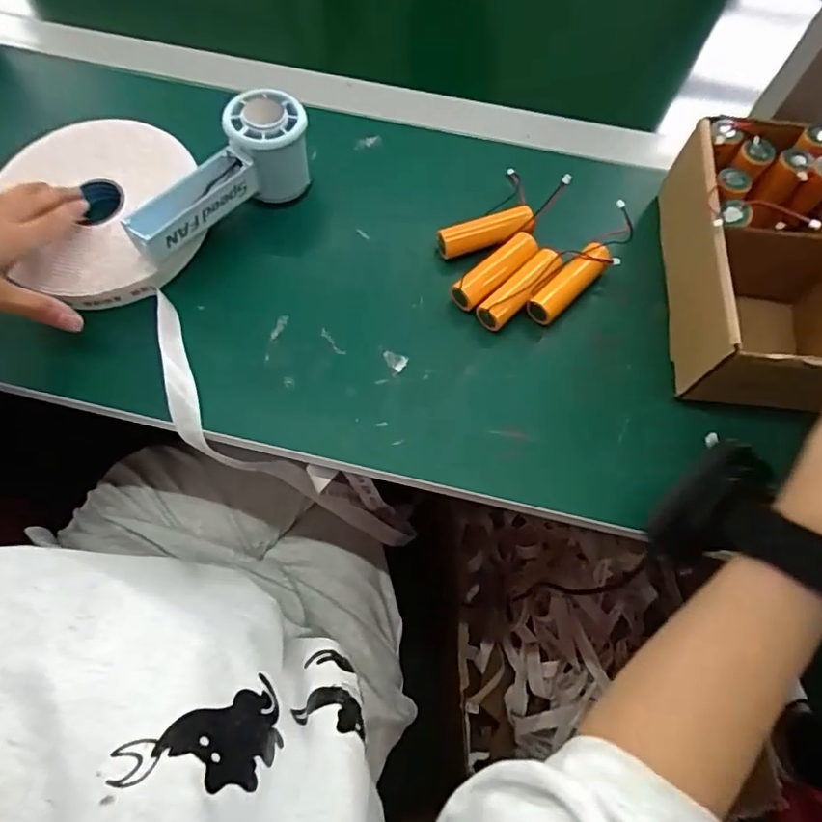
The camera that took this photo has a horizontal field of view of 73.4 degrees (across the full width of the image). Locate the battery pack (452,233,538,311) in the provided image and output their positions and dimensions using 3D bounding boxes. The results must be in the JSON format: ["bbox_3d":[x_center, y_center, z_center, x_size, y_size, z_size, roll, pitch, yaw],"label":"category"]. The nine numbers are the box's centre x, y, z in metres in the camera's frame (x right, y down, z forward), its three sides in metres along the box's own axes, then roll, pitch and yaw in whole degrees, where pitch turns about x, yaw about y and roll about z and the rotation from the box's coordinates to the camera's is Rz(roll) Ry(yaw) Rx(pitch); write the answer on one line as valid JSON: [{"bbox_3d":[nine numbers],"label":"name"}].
[{"bbox_3d":[0.063,-0.101,0.410,0.074,0.022,0.022,-42,76,-15],"label":"battery pack"}]

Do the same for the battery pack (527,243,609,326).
[{"bbox_3d":[0.115,-0.092,0.405,0.072,0.024,0.020,-43,77,-15],"label":"battery pack"}]

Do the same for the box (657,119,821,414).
[{"bbox_3d":[0.286,-0.098,0.381,0.207,0.079,0.198,-1,70,-2],"label":"box"}]

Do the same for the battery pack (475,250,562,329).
[{"bbox_3d":[0.079,-0.087,0.402,0.068,0.026,0.021,-42,76,-15],"label":"battery pack"}]

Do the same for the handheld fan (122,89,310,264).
[{"bbox_3d":[-0.140,-0.168,0.408,0.147,0.065,0.053,-38,75,-14],"label":"handheld fan"}]

